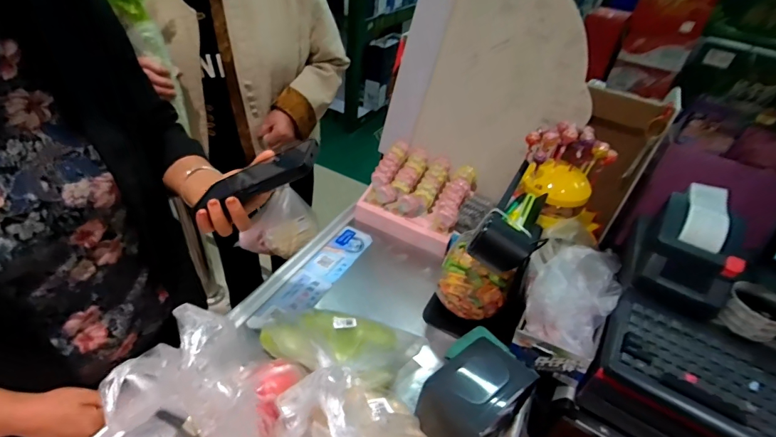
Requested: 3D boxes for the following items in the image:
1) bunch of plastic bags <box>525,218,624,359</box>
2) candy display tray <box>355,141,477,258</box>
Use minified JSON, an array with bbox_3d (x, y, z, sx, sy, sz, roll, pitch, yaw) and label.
[{"bbox_3d":[0.334,0.119,0.732,0.157,0.108,0.243,23,41,18],"label":"bunch of plastic bags"},{"bbox_3d":[0.071,-0.053,0.956,0.234,0.132,0.183,24,42,19],"label":"candy display tray"}]

